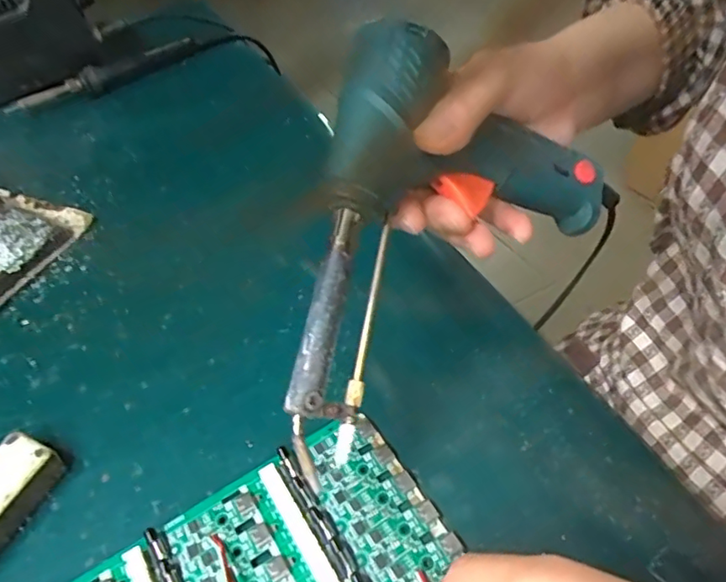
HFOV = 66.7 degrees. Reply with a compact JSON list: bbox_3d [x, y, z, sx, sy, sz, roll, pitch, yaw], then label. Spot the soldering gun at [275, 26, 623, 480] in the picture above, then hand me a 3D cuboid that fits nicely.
[{"bbox_3d":[0.010,-0.034,0.231,0.181,0.129,0.044,-37,14,-26],"label":"soldering gun"}]

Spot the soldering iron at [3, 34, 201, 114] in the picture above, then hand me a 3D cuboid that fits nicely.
[{"bbox_3d":[-0.245,-0.207,0.529,0.177,0.021,0.023,-25,50,-17],"label":"soldering iron"}]

